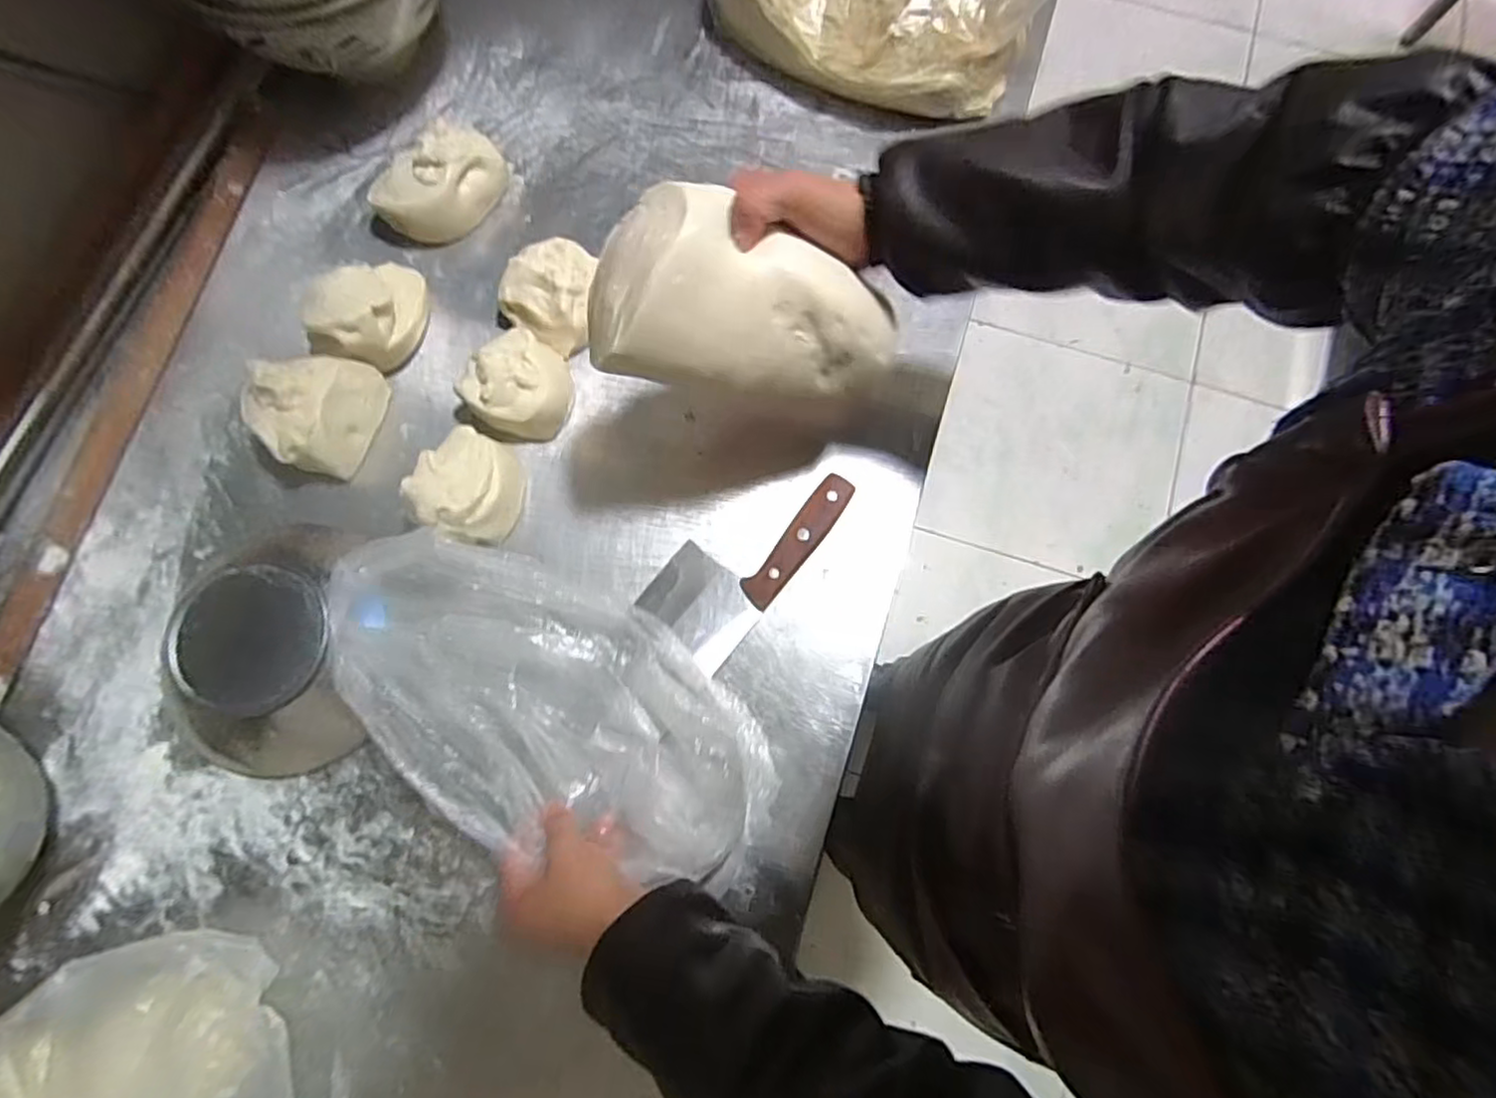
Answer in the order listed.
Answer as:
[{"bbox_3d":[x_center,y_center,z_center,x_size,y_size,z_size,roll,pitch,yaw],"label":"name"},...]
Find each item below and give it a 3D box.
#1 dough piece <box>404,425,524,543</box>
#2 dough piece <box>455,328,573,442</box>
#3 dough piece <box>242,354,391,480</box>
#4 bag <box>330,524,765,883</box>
[{"bbox_3d":[-0.225,-0.051,0.553,0.078,0.052,0.089,13,77,2],"label":"dough piece"},{"bbox_3d":[-0.188,-0.136,0.576,0.078,0.045,0.085,0,77,-1],"label":"dough piece"},{"bbox_3d":[-0.356,-0.116,0.561,0.078,0.068,0.098,12,77,2],"label":"dough piece"},{"bbox_3d":[-0.146,0.113,0.506,0.316,0.071,0.181,37,79,8],"label":"bag"}]

